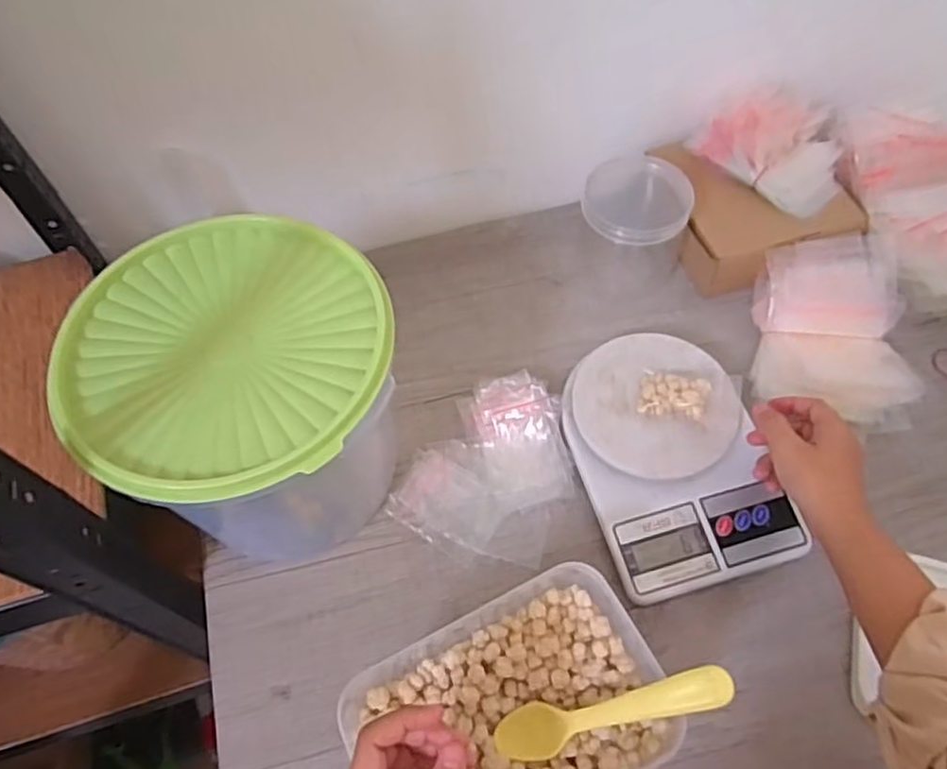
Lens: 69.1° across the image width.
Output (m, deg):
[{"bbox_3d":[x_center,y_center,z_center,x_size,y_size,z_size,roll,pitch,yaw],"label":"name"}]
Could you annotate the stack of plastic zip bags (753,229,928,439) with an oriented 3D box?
[{"bbox_3d":[0.315,-0.048,0.598,0.131,0.048,0.174,4,59,6],"label":"stack of plastic zip bags"}]

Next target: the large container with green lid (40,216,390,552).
[{"bbox_3d":[-0.151,0.018,0.506,0.194,0.186,0.204,-1,59,2],"label":"large container with green lid"}]

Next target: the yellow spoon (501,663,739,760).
[{"bbox_3d":[0.081,0.198,0.413,0.153,0.012,0.029,-27,56,24],"label":"yellow spoon"}]

